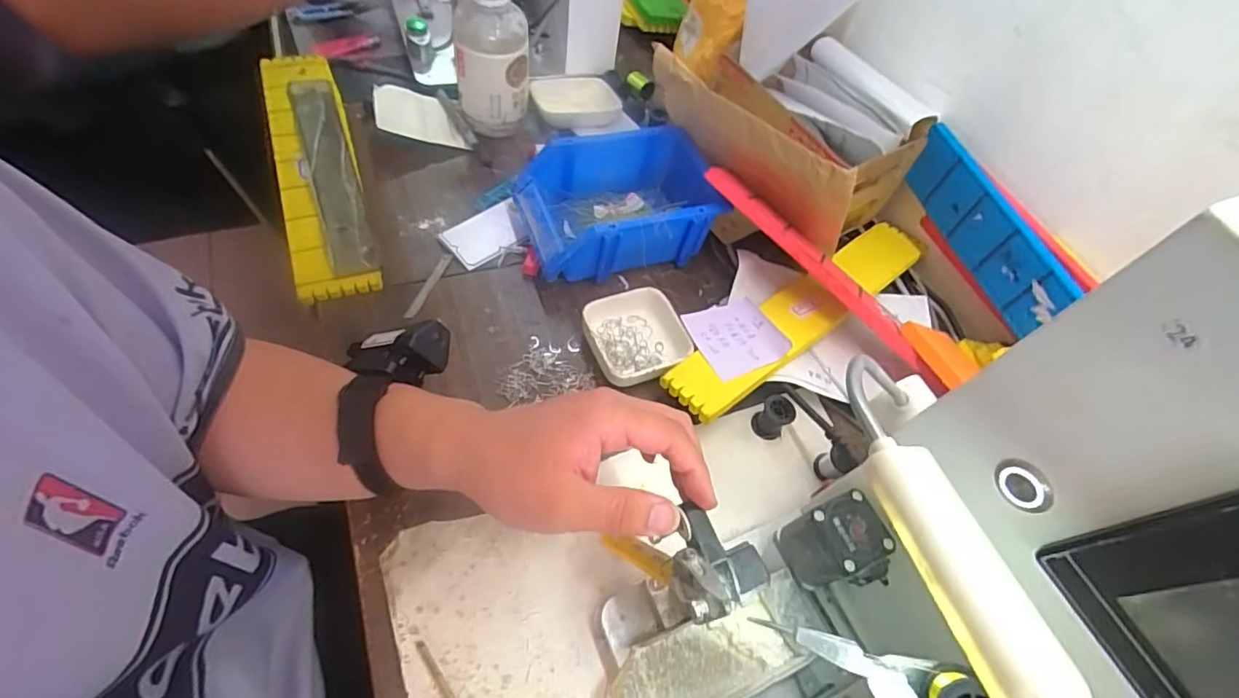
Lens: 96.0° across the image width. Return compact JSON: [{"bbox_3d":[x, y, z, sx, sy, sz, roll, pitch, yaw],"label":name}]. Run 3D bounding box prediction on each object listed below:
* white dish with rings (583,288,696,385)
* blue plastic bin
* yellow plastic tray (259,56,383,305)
[{"bbox_3d":[0.017,-0.011,0.502,0.086,0.023,0.085,-18,63,-20],"label":"white dish with rings"},{"bbox_3d":[-0.004,-0.143,0.555,0.181,0.081,0.128,-12,61,-17],"label":"blue plastic bin"},{"bbox_3d":[-0.306,-0.183,0.565,0.071,0.034,0.333,-14,62,-18],"label":"yellow plastic tray"}]

